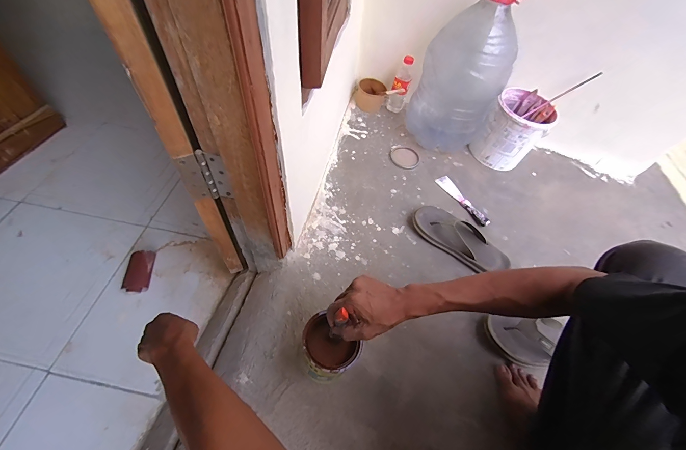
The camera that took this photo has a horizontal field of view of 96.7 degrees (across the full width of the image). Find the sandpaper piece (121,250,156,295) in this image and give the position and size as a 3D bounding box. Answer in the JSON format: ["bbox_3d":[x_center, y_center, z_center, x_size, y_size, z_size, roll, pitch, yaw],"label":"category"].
[{"bbox_3d":[-0.542,0.124,0.812,0.063,0.049,0.105,-1,54,-5],"label":"sandpaper piece"}]

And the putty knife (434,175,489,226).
[{"bbox_3d":[0.362,-0.076,0.920,0.045,0.013,0.205,-25,59,-21],"label":"putty knife"}]

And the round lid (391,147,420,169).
[{"bbox_3d":[0.203,-0.221,0.997,0.093,0.006,0.093,2,54,-3],"label":"round lid"}]

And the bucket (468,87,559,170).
[{"bbox_3d":[0.547,-0.300,0.997,0.175,0.203,0.175,2,54,-3],"label":"bucket"}]

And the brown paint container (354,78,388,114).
[{"bbox_3d":[0.096,-0.462,1.100,0.113,0.085,0.083,9,54,2],"label":"brown paint container"}]

